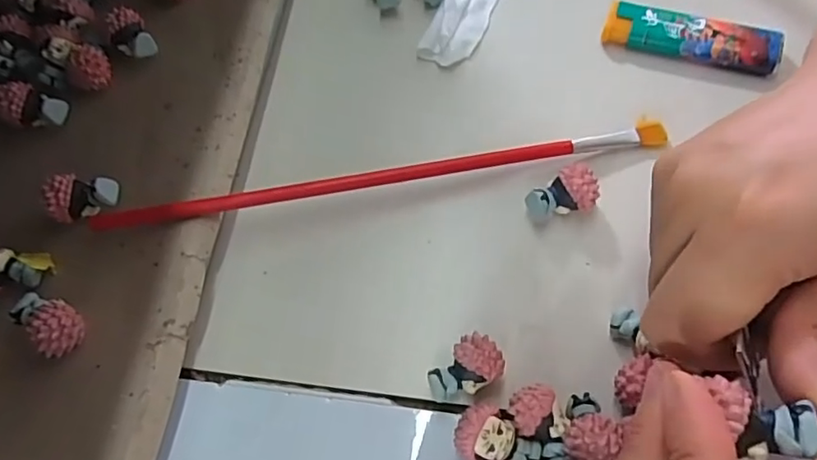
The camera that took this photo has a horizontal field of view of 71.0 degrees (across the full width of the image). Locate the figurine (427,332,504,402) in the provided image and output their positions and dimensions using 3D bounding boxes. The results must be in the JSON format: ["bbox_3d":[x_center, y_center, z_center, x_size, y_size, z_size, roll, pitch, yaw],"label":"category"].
[{"bbox_3d":[0.021,0.053,0.214,0.027,0.020,0.018,-39,68,-12],"label":"figurine"}]

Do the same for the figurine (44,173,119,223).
[{"bbox_3d":[-0.137,-0.016,0.243,0.027,0.015,0.018,-19,65,-3],"label":"figurine"}]

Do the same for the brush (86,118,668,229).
[{"bbox_3d":[-0.010,-0.023,0.247,0.248,0.009,0.010,-11,65,0],"label":"brush"}]

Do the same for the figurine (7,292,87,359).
[{"bbox_3d":[-0.138,0.035,0.218,0.031,0.018,0.018,26,71,16],"label":"figurine"}]

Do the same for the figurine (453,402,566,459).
[{"bbox_3d":[0.036,0.074,0.201,0.038,0.014,0.019,11,67,10],"label":"figurine"}]

